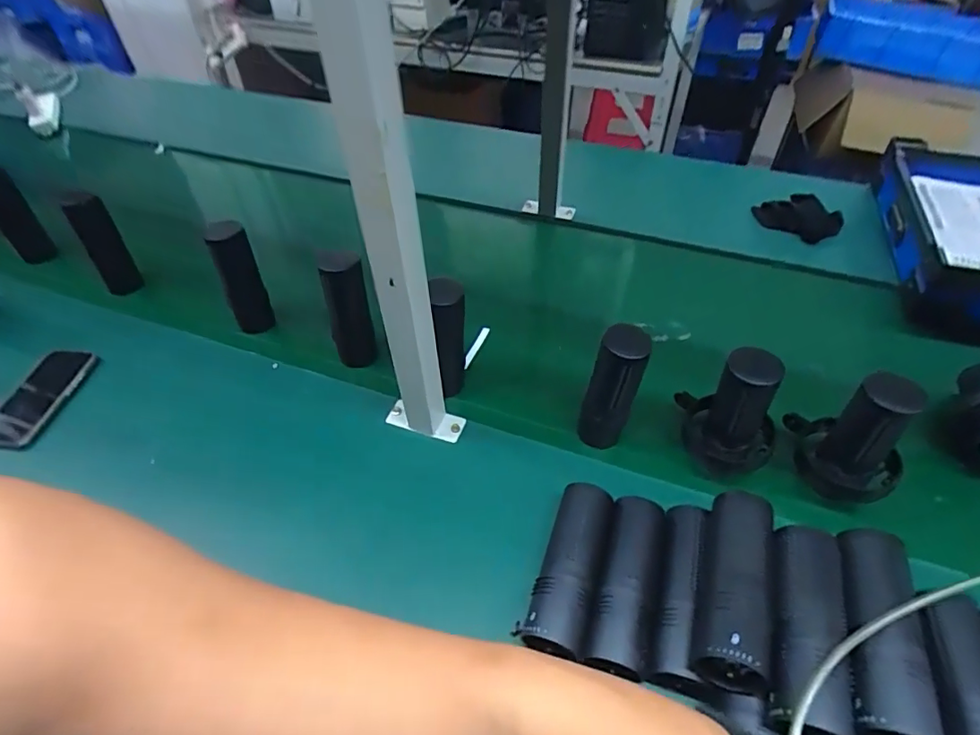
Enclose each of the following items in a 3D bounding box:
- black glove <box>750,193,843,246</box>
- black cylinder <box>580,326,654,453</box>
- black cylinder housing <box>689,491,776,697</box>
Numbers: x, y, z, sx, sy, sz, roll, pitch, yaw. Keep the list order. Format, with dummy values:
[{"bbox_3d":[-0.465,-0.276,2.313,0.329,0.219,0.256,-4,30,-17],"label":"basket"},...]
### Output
[{"bbox_3d":[0.567,-0.274,0.964,0.150,0.058,0.076,18,51,17],"label":"black glove"},{"bbox_3d":[0.143,0.027,0.610,0.056,0.164,0.046,20,51,18],"label":"black cylinder"},{"bbox_3d":[0.216,0.185,0.460,0.059,0.062,0.167,16,50,15],"label":"black cylinder housing"}]

